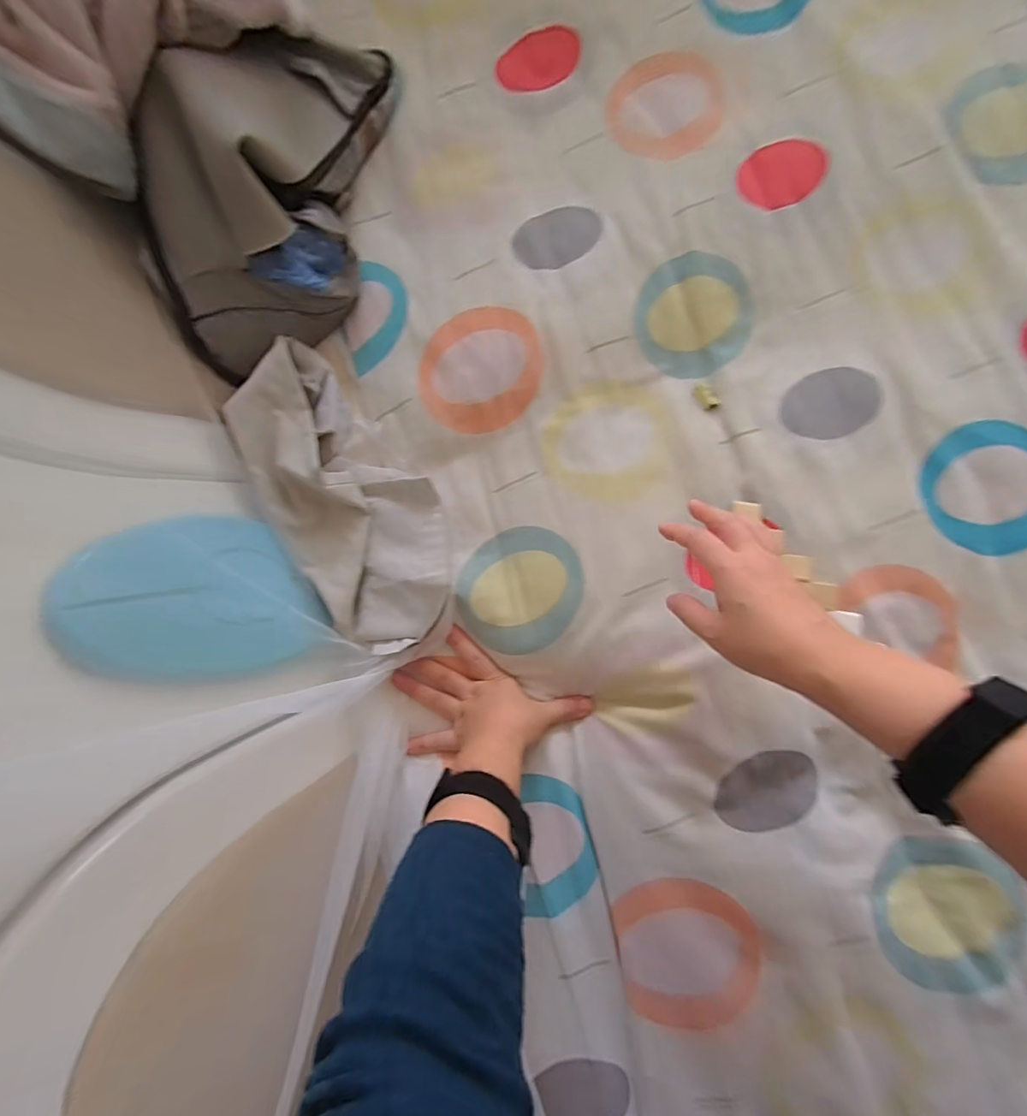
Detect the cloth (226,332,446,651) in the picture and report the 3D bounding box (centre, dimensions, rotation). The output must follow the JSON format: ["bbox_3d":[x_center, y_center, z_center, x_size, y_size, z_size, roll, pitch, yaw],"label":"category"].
[{"bbox_3d":[-0.159,-0.065,0.456,0.135,0.059,0.302,-32,83,-1],"label":"cloth"}]

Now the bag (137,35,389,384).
[{"bbox_3d":[-0.230,-0.347,0.446,0.167,0.121,0.344,5,84,4],"label":"bag"}]

